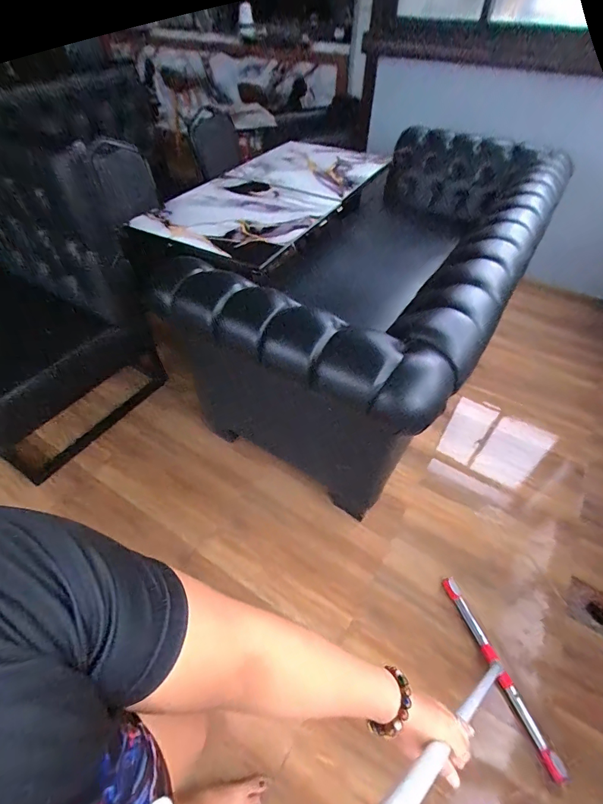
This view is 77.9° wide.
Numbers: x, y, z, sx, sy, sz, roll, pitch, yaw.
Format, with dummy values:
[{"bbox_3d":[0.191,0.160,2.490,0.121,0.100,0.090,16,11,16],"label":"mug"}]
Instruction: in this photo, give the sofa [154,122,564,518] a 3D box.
[{"bbox_3d":[0.443,-0.621,1.804,1.006,0.796,2.061,26,55,21],"label":"sofa"}]

